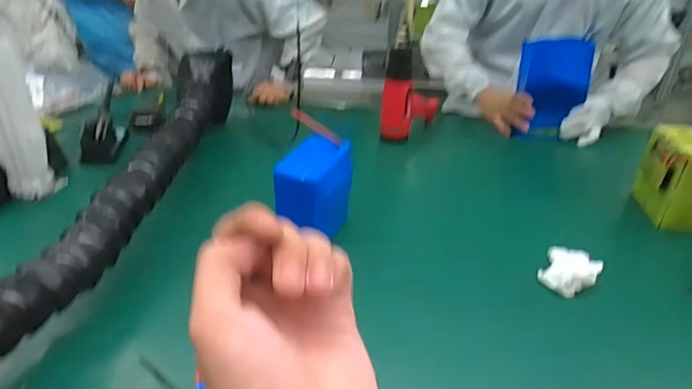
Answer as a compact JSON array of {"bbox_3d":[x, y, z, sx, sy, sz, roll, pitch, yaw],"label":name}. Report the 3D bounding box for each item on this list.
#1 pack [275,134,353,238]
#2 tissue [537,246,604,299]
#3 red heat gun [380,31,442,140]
[{"bbox_3d":[-0.047,0.002,0.769,0.073,0.159,0.145,16,33,23],"label":"pack"},{"bbox_3d":[0.342,0.116,0.716,0.080,0.032,0.087,23,35,31],"label":"tissue"},{"bbox_3d":[0.166,-0.273,1.163,0.071,0.256,0.197,20,34,28],"label":"red heat gun"}]

